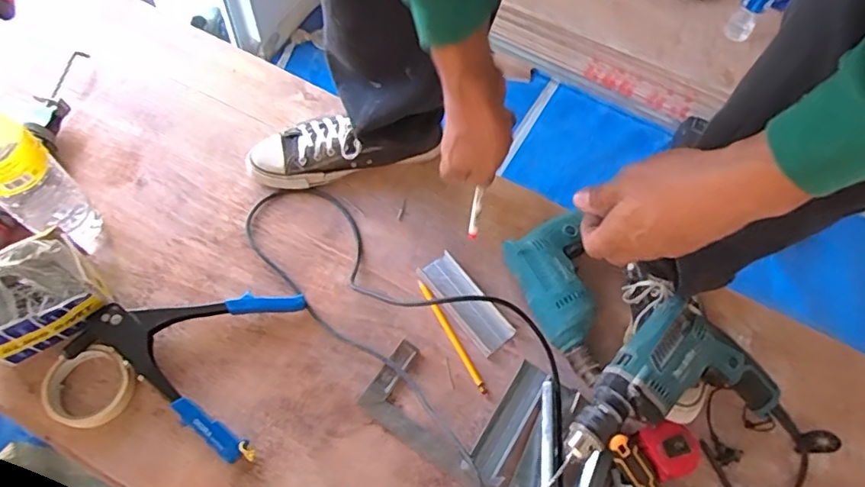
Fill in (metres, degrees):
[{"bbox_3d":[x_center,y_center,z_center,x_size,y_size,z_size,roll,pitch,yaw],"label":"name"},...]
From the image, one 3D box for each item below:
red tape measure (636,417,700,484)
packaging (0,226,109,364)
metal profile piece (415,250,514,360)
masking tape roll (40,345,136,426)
[{"bbox_3d":[0.278,0.248,0.652,0.062,0.039,0.064,-17,65,-13],"label":"red tape measure"},{"bbox_3d":[-0.472,0.067,0.643,0.136,0.098,0.091,-34,71,-20],"label":"packaging"},{"bbox_3d":[0.046,0.079,0.738,0.055,0.026,0.148,-34,71,-20],"label":"metal profile piece"},{"bbox_3d":[-0.399,0.166,0.633,0.087,0.039,0.089,2,63,-4],"label":"masking tape roll"}]

